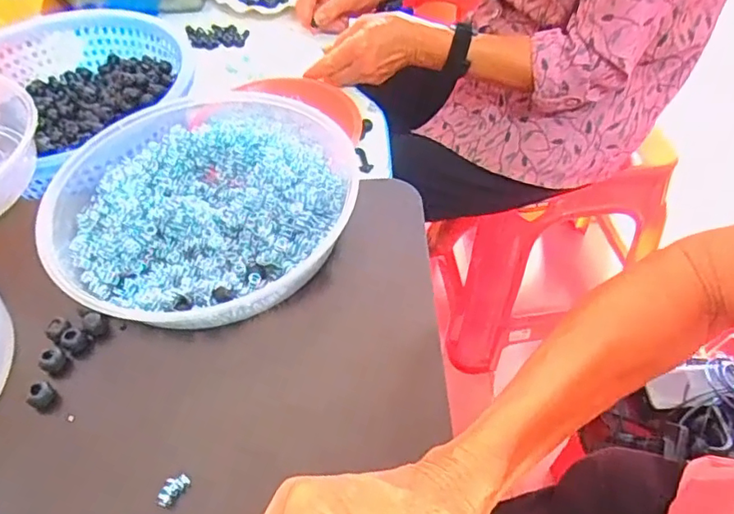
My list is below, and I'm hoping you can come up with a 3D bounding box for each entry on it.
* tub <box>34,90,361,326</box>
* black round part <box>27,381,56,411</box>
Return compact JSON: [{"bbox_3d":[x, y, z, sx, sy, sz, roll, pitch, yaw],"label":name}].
[{"bbox_3d":[-0.119,-0.039,0.426,0.231,0.057,0.209,-32,56,-22],"label":"tub"},{"bbox_3d":[-0.200,0.086,0.341,0.011,0.018,0.014,30,58,24],"label":"black round part"}]

